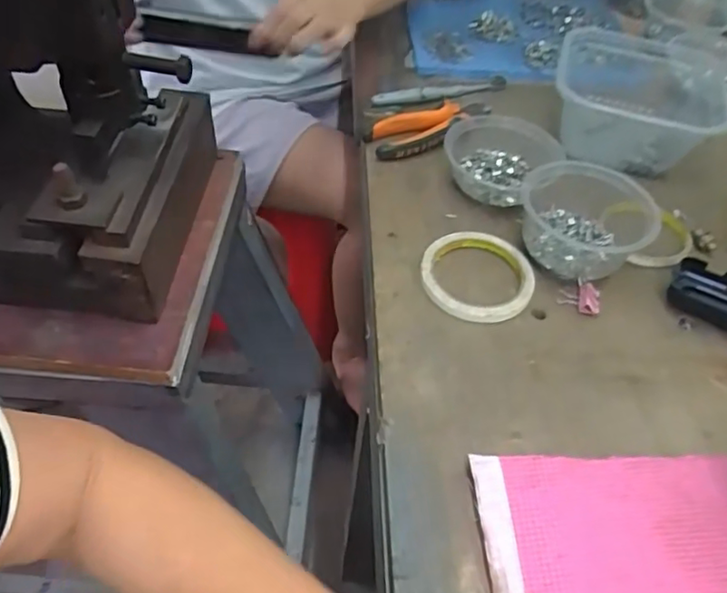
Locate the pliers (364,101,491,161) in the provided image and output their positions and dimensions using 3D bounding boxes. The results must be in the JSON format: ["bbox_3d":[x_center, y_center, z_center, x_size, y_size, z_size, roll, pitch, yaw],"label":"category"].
[{"bbox_3d":[0.075,-0.181,0.646,0.144,0.023,0.050,-16,53,-19],"label":"pliers"}]

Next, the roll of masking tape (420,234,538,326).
[{"bbox_3d":[0.100,-0.021,0.521,0.097,0.008,0.097,3,49,-3],"label":"roll of masking tape"}]

